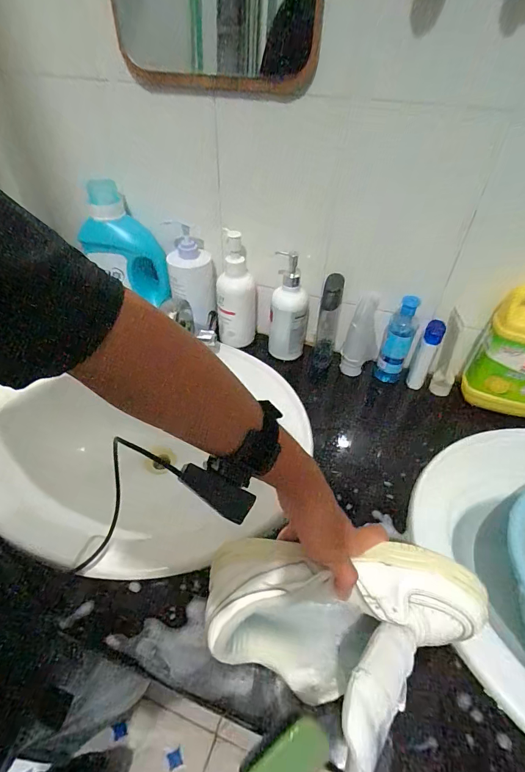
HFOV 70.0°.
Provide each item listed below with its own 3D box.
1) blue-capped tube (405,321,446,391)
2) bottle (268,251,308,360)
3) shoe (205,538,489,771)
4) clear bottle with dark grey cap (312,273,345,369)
[{"bbox_3d":[0.276,-0.051,0.638,0.031,0.124,0.024,31,52,27],"label":"blue-capped tube"},{"bbox_3d":[0.049,-0.143,0.674,0.066,0.190,0.066,8,45,7],"label":"bottle"},{"bbox_3d":[0.068,0.238,0.356,0.246,0.102,0.154,7,41,4],"label":"shoe"},{"bbox_3d":[0.116,-0.106,0.664,0.035,0.173,0.044,10,45,9],"label":"clear bottle with dark grey cap"}]

